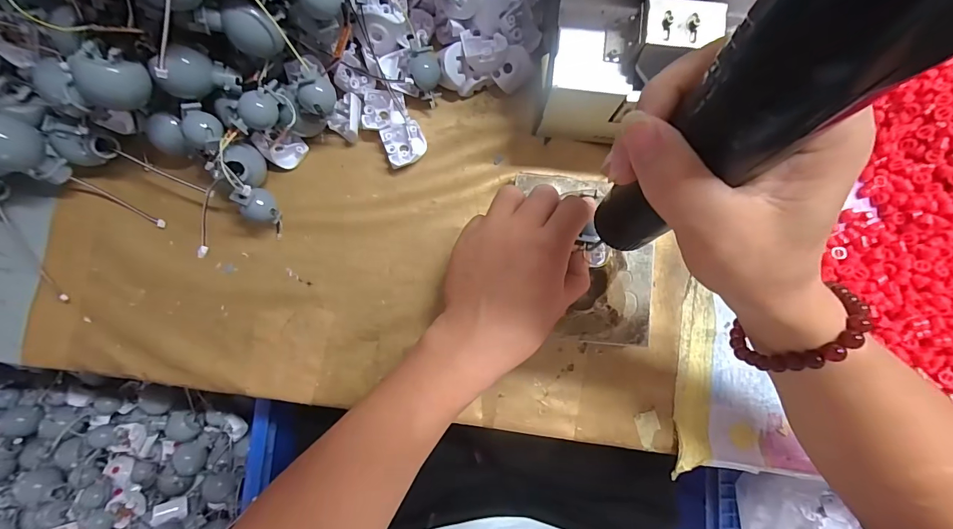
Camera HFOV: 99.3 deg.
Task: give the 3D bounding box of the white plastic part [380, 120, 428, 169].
[{"bbox_3d":[-0.055,-0.093,0.316,0.032,0.012,0.033,-20,85,-1],"label":"white plastic part"}]

